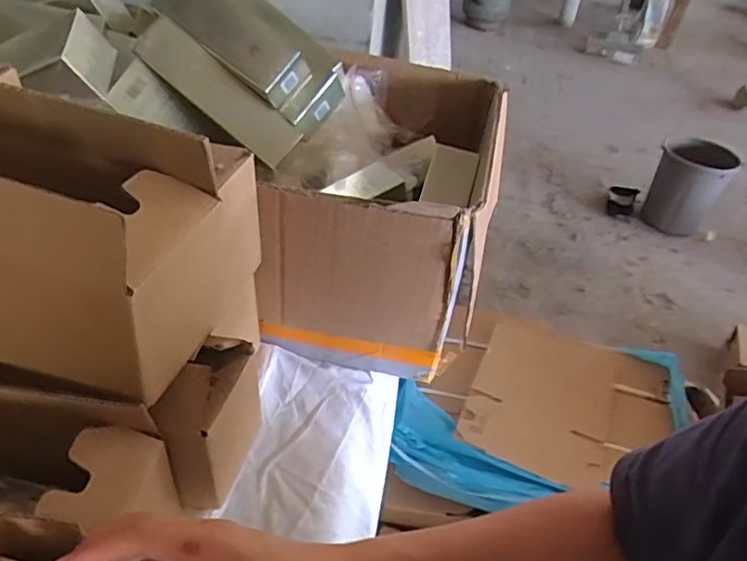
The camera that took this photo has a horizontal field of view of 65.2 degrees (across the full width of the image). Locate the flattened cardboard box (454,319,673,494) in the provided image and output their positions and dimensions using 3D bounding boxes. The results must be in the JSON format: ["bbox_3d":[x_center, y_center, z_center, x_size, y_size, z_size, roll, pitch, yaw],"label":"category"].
[{"bbox_3d":[0.307,0.185,0.907,0.288,0.018,0.281,24,48,10],"label":"flattened cardboard box"}]

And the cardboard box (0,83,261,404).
[{"bbox_3d":[-0.200,-0.024,0.361,0.180,0.152,0.109,13,39,6],"label":"cardboard box"}]

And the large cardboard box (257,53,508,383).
[{"bbox_3d":[0.011,-0.086,0.674,0.216,0.210,0.351,12,39,5],"label":"large cardboard box"}]

